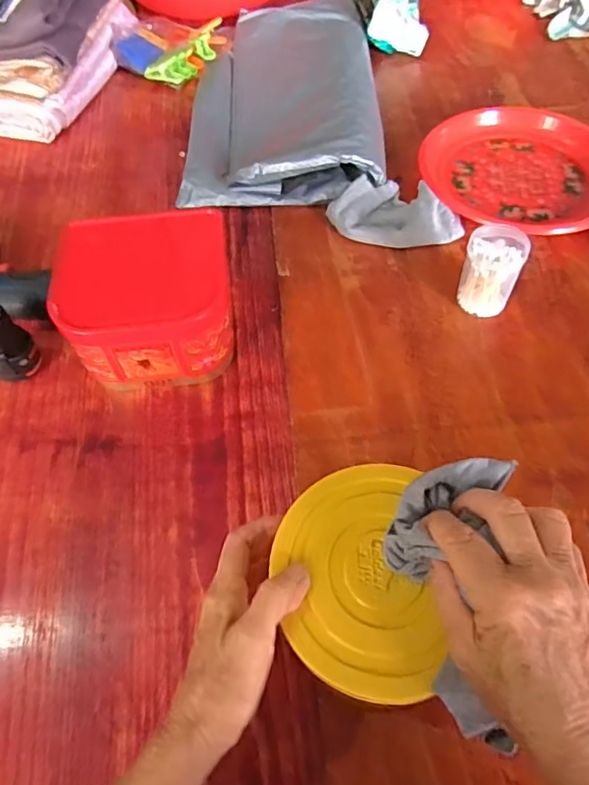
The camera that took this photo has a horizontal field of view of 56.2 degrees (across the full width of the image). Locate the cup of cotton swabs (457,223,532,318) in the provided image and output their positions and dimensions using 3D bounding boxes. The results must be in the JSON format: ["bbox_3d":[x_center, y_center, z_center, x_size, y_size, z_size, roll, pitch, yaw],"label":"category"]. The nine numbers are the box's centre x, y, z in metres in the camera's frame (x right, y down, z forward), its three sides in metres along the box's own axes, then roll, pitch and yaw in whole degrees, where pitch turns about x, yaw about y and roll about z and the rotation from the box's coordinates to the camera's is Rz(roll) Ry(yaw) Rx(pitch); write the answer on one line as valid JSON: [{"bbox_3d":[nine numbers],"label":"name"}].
[{"bbox_3d":[0.189,-0.117,0.533,0.053,0.073,0.050,20,60,14],"label":"cup of cotton swabs"}]

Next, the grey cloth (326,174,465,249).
[{"bbox_3d":[0.111,-0.197,0.613,0.136,0.038,0.082,-7,57,-2],"label":"grey cloth"}]

